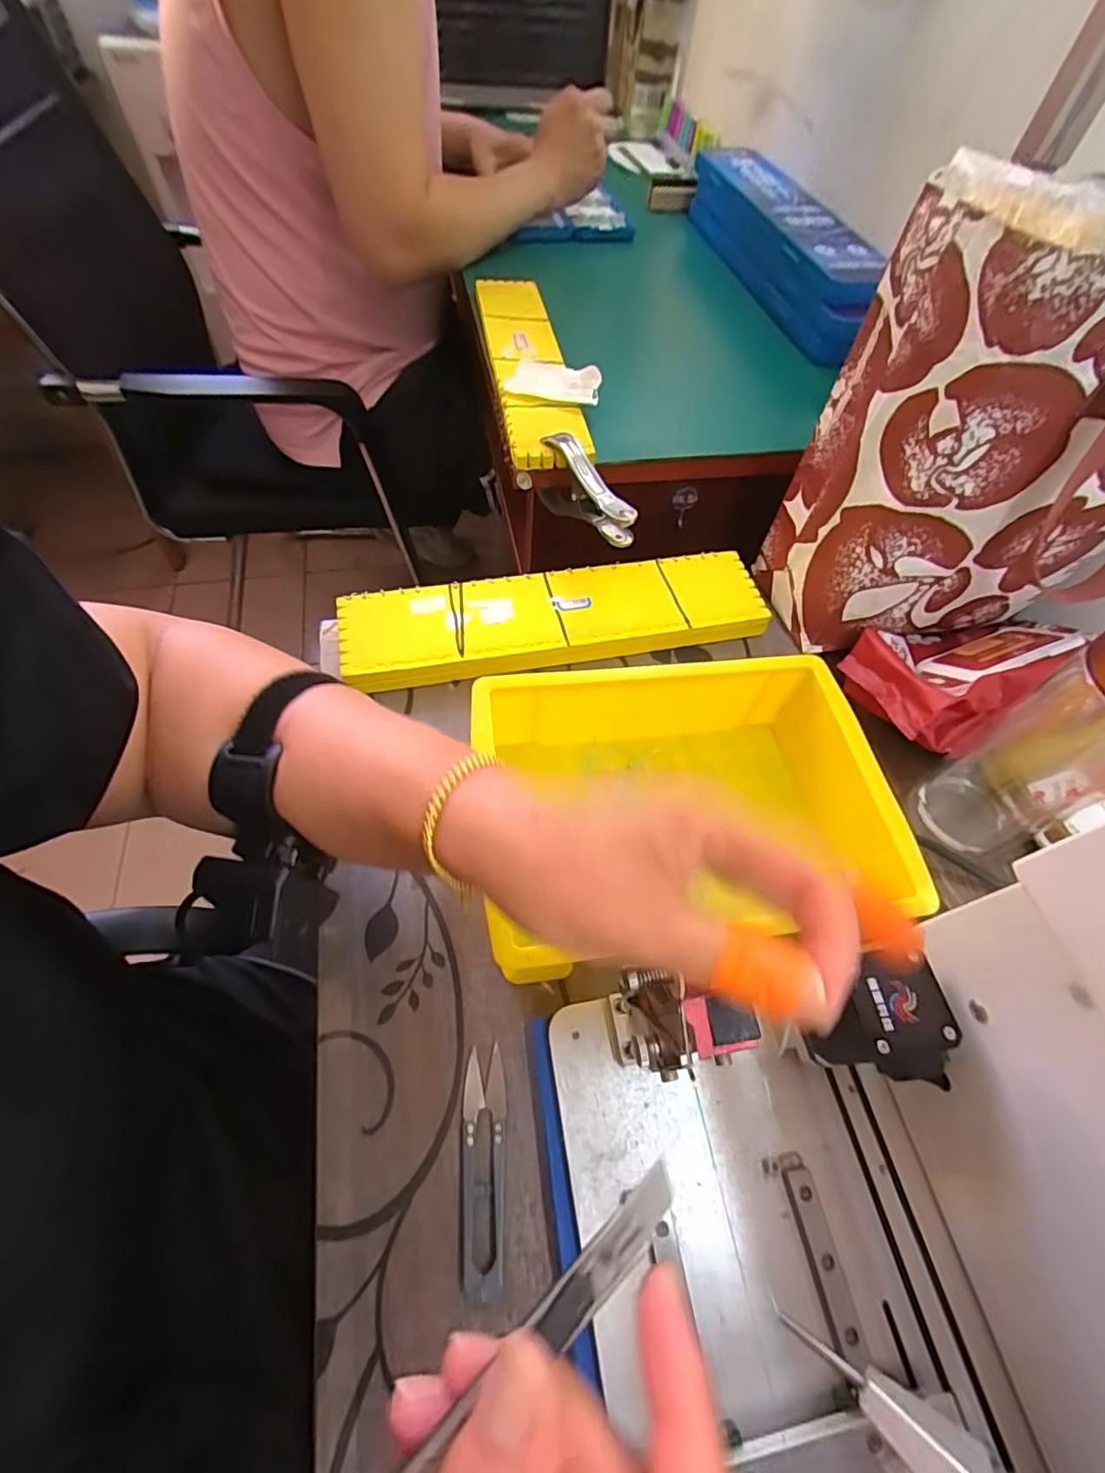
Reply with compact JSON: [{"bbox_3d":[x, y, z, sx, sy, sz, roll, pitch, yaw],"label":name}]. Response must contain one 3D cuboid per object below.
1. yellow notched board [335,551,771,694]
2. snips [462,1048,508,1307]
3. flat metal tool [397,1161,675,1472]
[{"bbox_3d":[0.007,-0.101,0.475,0.347,0.022,0.093,-11,59,-11],"label":"yellow notched board"},{"bbox_3d":[-0.035,0.218,0.291,0.023,0.007,0.101,-2,58,-5],"label":"snips"},{"bbox_3d":[-0.019,0.164,0.137,0.137,0.008,0.011,-42,70,-13],"label":"flat metal tool"}]

